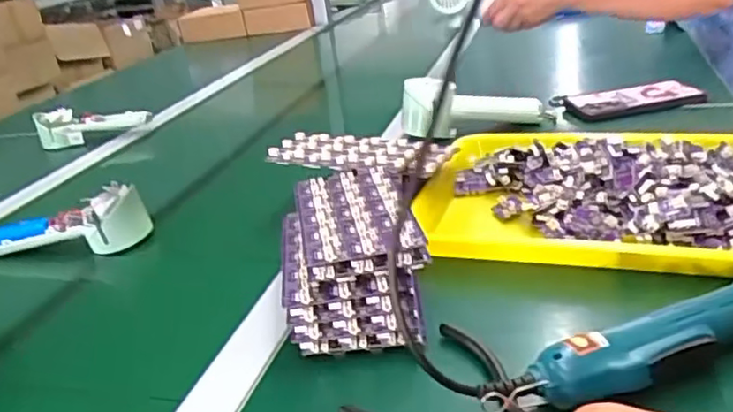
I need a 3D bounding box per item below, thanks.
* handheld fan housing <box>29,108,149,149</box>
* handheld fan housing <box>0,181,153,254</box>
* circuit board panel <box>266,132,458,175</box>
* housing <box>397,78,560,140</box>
[{"bbox_3d":[-0.432,-0.128,1.022,0.180,0.065,0.044,-8,25,0],"label":"handheld fan housing"},{"bbox_3d":[-0.314,0.016,0.655,0.170,0.053,0.044,-5,25,6],"label":"handheld fan housing"},{"bbox_3d":[-0.011,-0.048,0.630,0.175,0.022,0.075,5,33,21],"label":"circuit board panel"},{"bbox_3d":[0.144,-0.133,0.821,0.198,0.072,0.054,-11,25,-7],"label":"housing"}]

